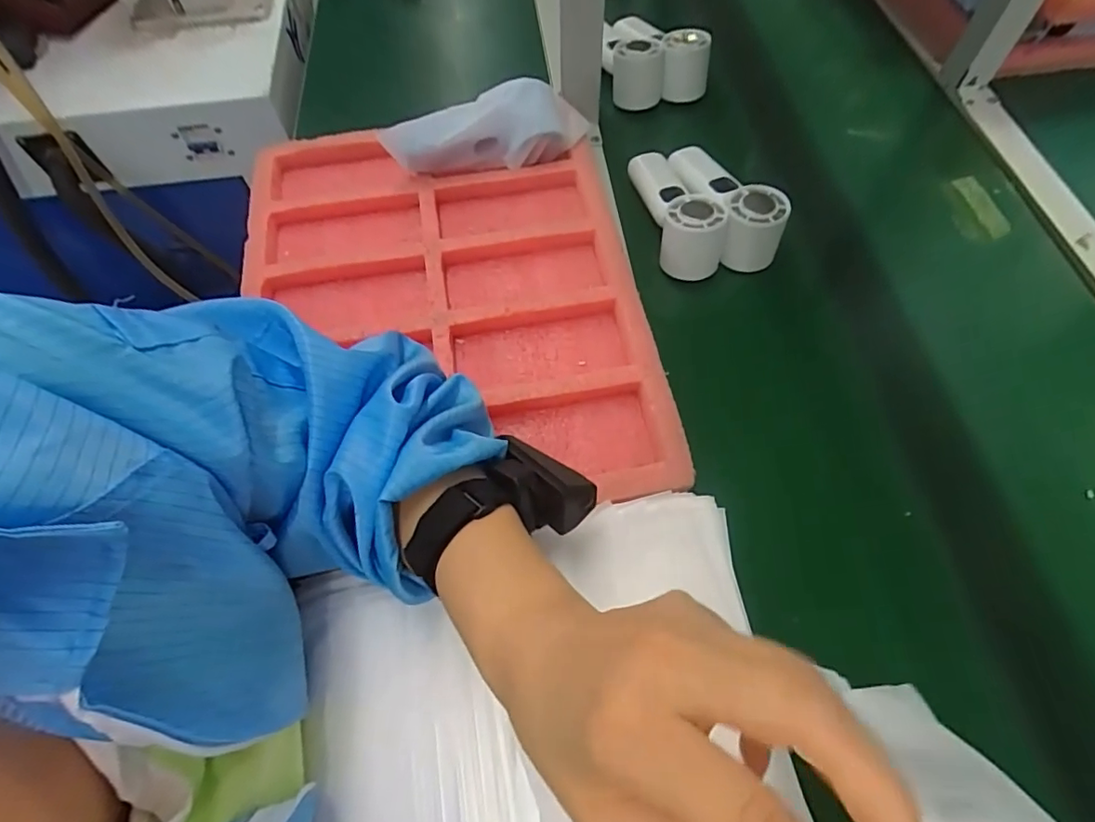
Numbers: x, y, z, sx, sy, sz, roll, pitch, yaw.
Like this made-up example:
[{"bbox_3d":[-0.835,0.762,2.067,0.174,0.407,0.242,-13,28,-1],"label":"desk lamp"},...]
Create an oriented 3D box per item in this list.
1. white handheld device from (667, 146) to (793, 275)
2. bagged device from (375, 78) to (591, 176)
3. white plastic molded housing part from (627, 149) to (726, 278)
[{"bbox_3d":[0.167,-0.207,0.532,0.064,0.055,0.157,-11,57,-7],"label":"white handheld device"},{"bbox_3d":[-0.053,-0.261,0.526,0.199,0.069,0.046,-16,58,-10],"label":"bagged device"},{"bbox_3d":[0.123,-0.197,0.528,0.052,0.053,0.160,-9,57,-5],"label":"white plastic molded housing part"}]

